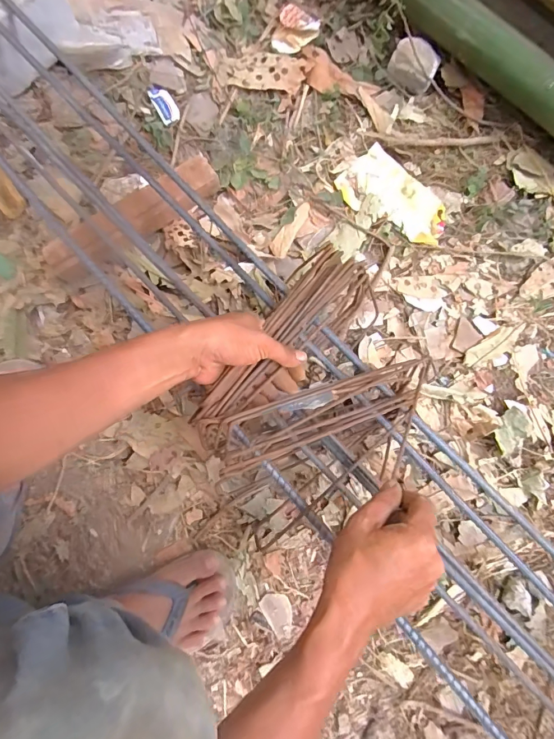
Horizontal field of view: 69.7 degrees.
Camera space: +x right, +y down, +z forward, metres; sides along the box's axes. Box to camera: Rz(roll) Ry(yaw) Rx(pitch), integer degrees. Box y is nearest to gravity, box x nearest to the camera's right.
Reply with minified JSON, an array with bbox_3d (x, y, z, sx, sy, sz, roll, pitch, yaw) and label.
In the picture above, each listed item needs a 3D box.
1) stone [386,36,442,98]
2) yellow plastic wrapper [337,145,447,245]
[{"bbox_3d":[0.226,-0.495,0.650,0.082,0.049,0.053,22,79,5],"label":"stone"},{"bbox_3d":[0.191,-0.276,0.654,0.184,0.020,0.109,43,81,8],"label":"yellow plastic wrapper"}]

